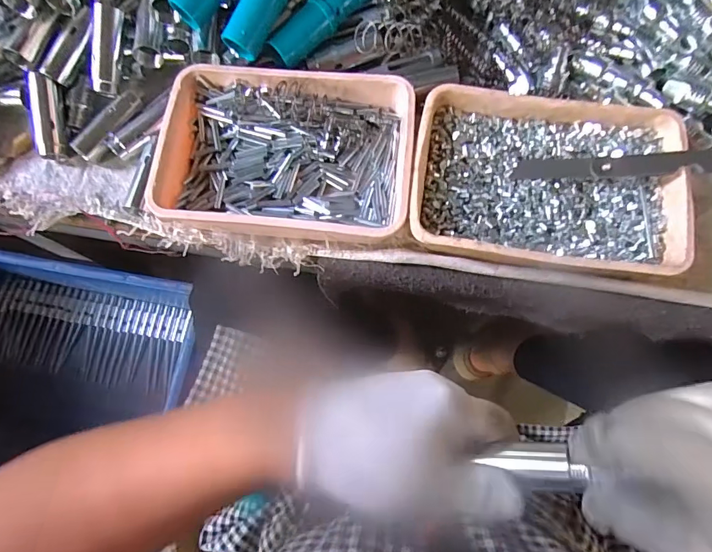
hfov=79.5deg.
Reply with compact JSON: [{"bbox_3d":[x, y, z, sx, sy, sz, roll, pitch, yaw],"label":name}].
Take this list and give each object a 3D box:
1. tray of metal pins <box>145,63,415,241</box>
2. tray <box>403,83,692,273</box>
[{"bbox_3d":[-0.056,-0.101,0.346,0.196,0.033,0.137,6,76,3],"label":"tray of metal pins"},{"bbox_3d":[0.149,-0.073,0.335,0.205,0.033,0.138,7,76,3],"label":"tray"}]

